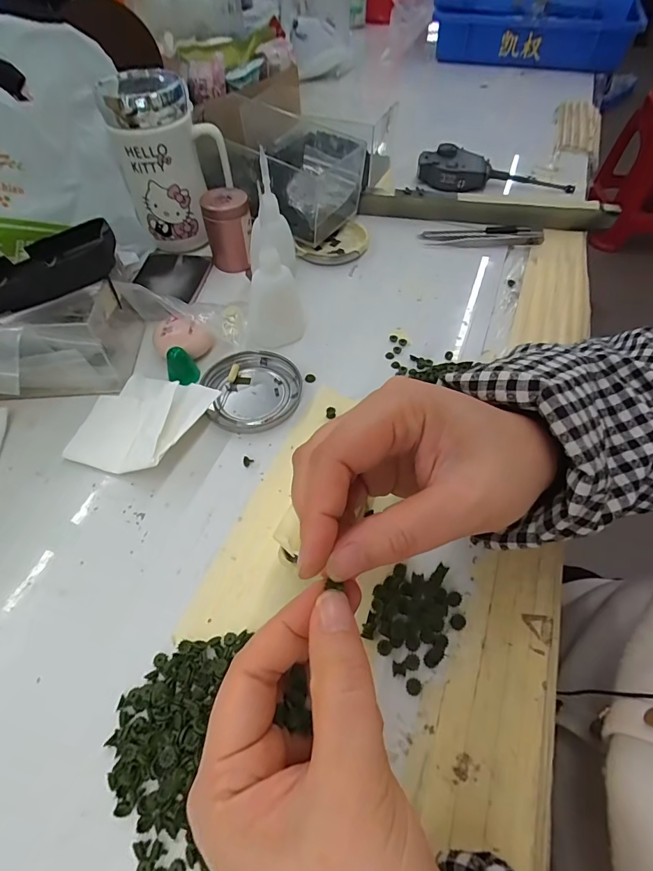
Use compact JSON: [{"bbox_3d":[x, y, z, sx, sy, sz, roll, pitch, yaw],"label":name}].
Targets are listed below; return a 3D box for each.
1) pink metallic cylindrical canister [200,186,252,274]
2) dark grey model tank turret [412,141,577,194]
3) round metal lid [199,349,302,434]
[{"bbox_3d":[-0.096,-0.202,0.424,0.043,0.069,0.036,-9,55,-7],"label":"pink metallic cylindrical canister"},{"bbox_3d":[0.209,-0.323,0.526,0.189,0.031,0.048,10,55,6],"label":"dark grey model tank turret"},{"bbox_3d":[-0.057,-0.037,0.339,0.073,0.009,0.074,0,55,0],"label":"round metal lid"}]

